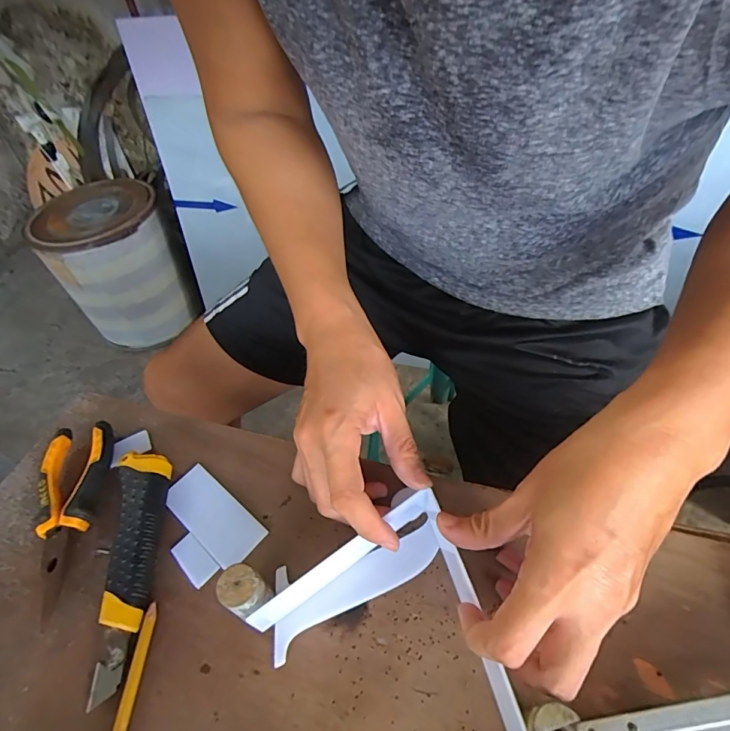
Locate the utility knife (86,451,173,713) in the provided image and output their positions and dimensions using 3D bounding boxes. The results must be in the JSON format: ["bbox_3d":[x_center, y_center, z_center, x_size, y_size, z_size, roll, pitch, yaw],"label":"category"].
[{"bbox_3d":[-0.168,0.138,0.316,0.035,0.019,0.161,-12,50,-4],"label":"utility knife"}]

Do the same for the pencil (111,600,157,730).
[{"bbox_3d":[-0.146,0.202,0.268,0.010,0.005,0.097,-3,50,3],"label":"pencil"}]

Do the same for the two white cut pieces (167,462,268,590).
[{"bbox_3d":[-0.127,0.124,0.341,0.085,0.006,0.060,34,49,21],"label":"two white cut pieces"}]

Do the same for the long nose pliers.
[{"bbox_3d":[-0.237,0.115,0.344,0.048,0.022,0.149,-10,50,-2],"label":"long nose pliers"}]

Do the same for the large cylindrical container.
[{"bbox_3d":[-0.862,-0.362,1.549,0.397,0.423,0.439,-31,51,-22],"label":"large cylindrical container"}]

